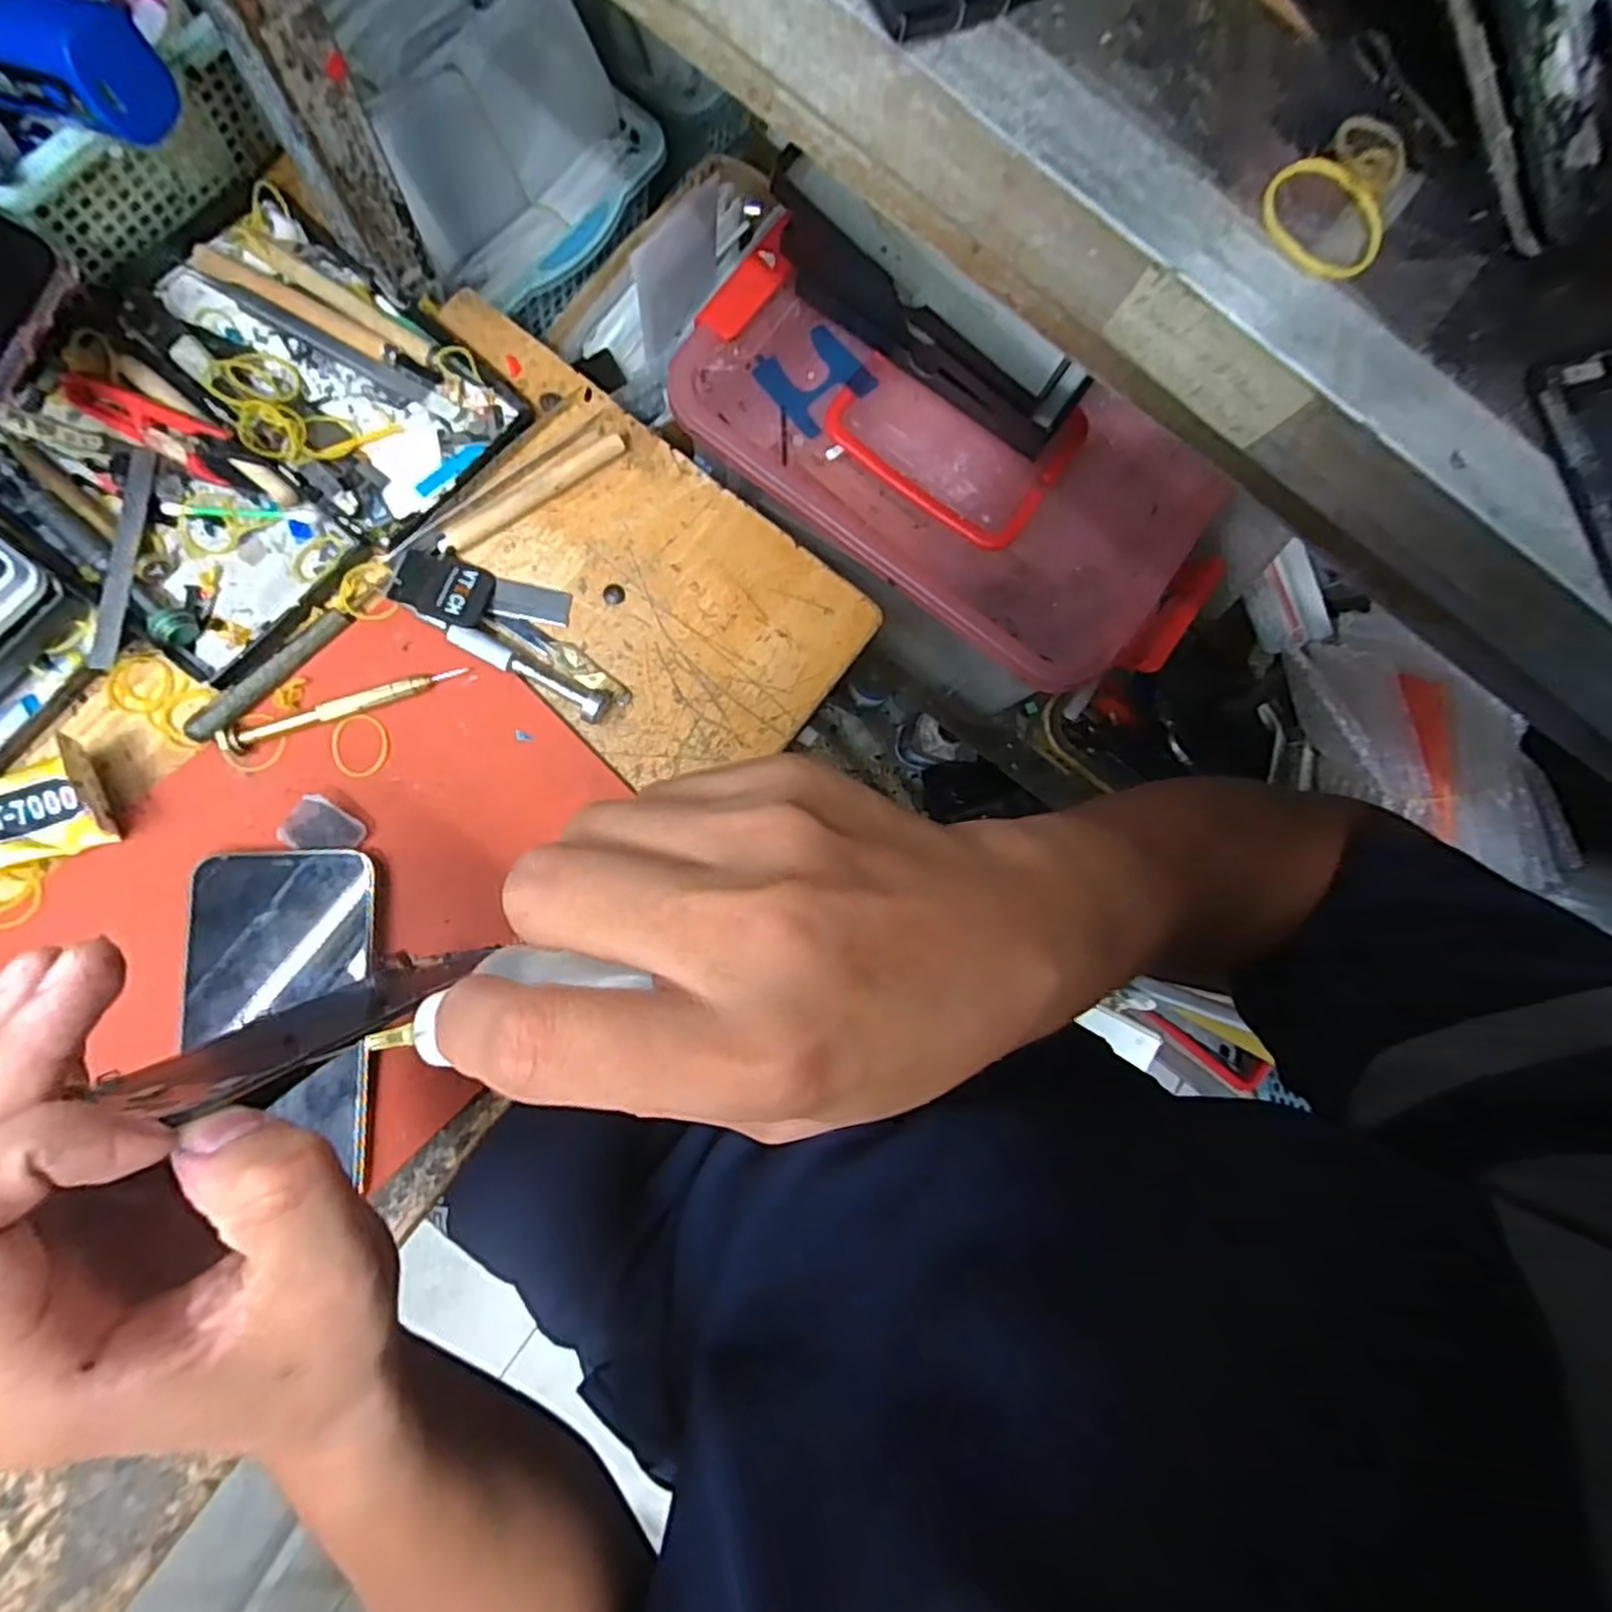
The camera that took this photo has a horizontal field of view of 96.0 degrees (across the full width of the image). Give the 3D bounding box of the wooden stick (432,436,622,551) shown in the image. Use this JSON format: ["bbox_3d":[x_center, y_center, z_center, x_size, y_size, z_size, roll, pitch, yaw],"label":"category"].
[{"bbox_3d":[-0.141,-0.161,0.374,0.106,0.008,0.011,-35,89,-10],"label":"wooden stick"}]

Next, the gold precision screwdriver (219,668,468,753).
[{"bbox_3d":[-0.219,-0.048,0.347,0.110,0.009,0.010,-20,87,-9],"label":"gold precision screwdriver"}]

